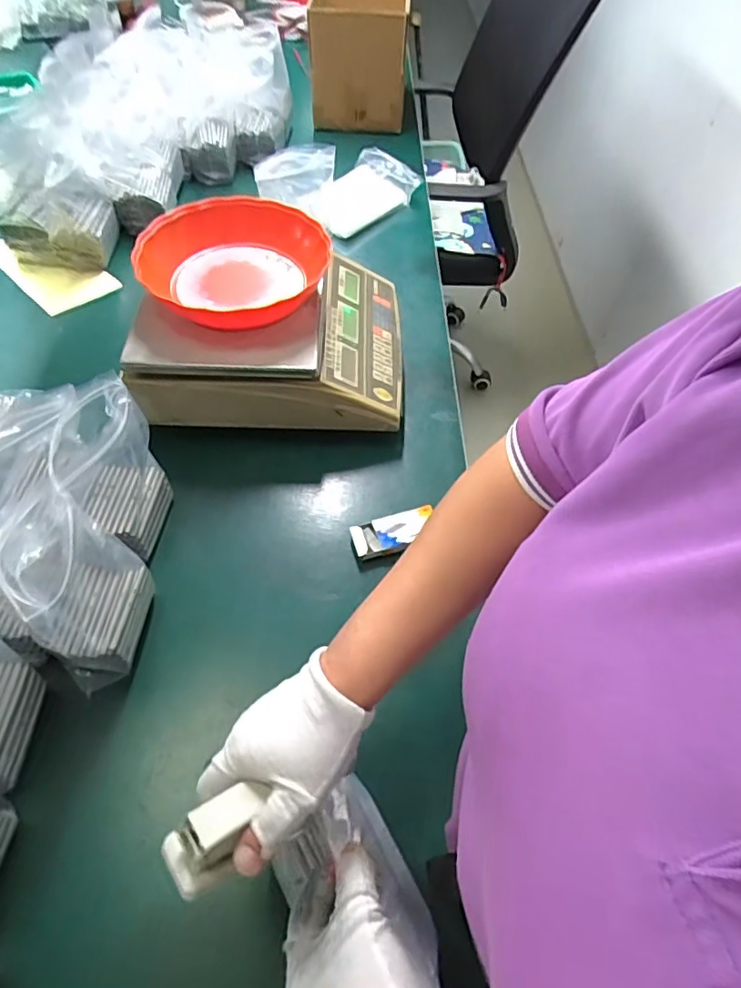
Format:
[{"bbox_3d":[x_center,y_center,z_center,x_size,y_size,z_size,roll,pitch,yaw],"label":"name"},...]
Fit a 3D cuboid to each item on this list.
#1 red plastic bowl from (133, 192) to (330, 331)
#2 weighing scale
[{"bbox_3d":[-0.153,-0.254,0.632,0.202,0.050,0.192,2,55,-3],"label":"red plastic bowl"},{"bbox_3d":[-0.119,-0.207,0.701,0.317,0.097,0.262,1,56,-4],"label":"weighing scale"}]

